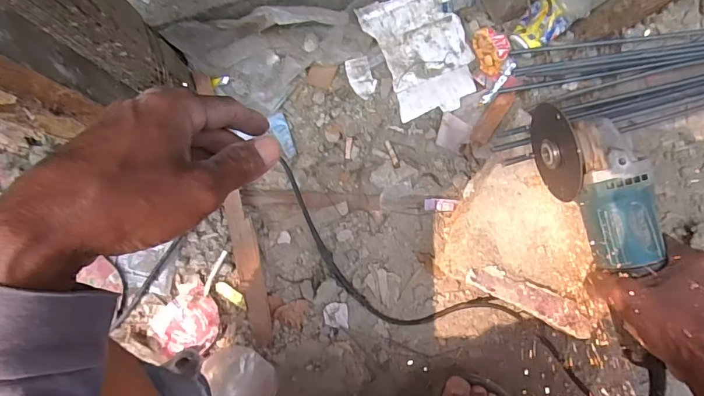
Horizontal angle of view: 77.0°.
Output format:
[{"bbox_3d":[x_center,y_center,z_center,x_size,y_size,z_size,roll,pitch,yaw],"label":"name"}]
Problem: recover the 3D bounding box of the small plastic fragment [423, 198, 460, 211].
[{"bbox_3d":[0.120,0.009,0.592,0.045,0.005,0.017,2,83,0],"label":"small plastic fragment"}]

